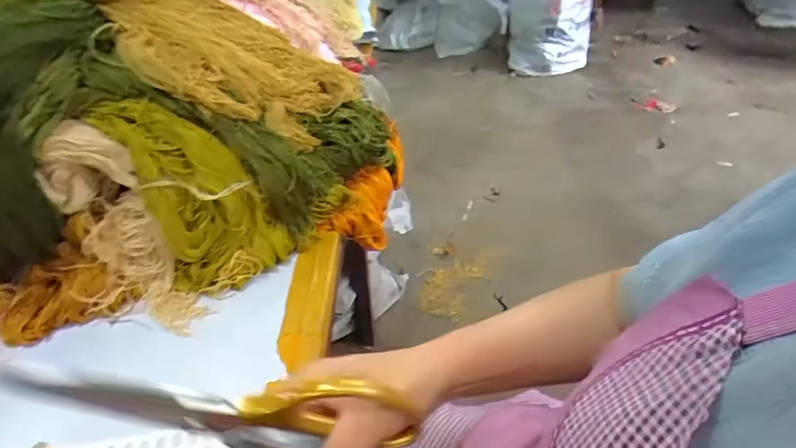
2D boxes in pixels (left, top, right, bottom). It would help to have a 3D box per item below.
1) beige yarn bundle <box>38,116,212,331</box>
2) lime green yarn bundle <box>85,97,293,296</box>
[{"bbox_3d":[-0.283,0.010,0.453,0.089,0.221,0.072,-28,17,-22],"label":"beige yarn bundle"},{"bbox_3d":[-0.212,-0.034,0.472,0.122,0.215,0.070,-25,19,-4],"label":"lime green yarn bundle"}]

